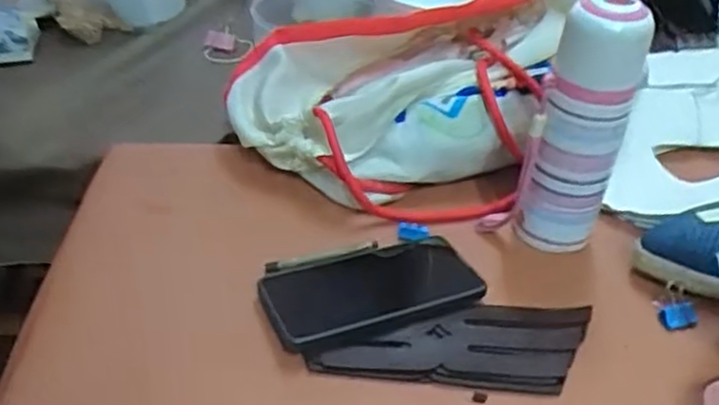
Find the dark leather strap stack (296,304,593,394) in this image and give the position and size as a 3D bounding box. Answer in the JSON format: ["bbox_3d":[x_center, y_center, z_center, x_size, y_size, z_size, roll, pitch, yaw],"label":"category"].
[{"bbox_3d":[0.067,0.098,0.536,0.194,0.012,0.076,3,39,2],"label":"dark leather strap stack"}]

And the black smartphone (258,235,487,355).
[{"bbox_3d":[0.010,0.066,0.567,0.160,0.017,0.084,-14,41,-19],"label":"black smartphone"}]

